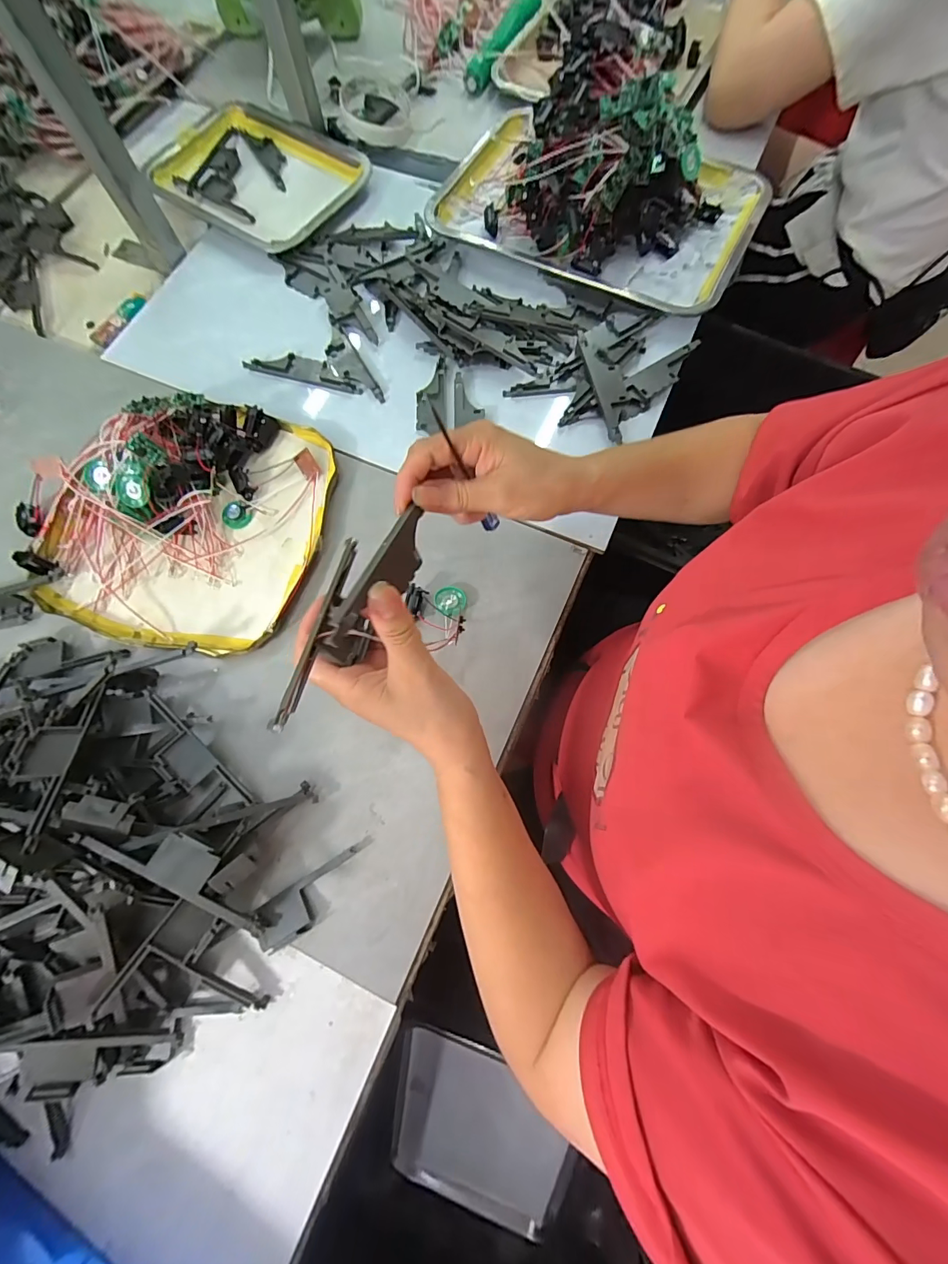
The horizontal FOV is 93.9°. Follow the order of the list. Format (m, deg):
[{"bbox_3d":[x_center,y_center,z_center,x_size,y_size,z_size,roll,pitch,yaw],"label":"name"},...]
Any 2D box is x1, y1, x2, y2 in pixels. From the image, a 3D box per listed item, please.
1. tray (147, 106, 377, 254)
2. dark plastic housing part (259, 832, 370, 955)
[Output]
[{"bbox_3d":[-0.279,-0.578,0.559,0.266,0.019,0.193,30,77,9],"label":"tray"},{"bbox_3d":[-0.118,0.202,0.341,0.098,0.008,0.033,-31,61,-10],"label":"dark plastic housing part"}]

